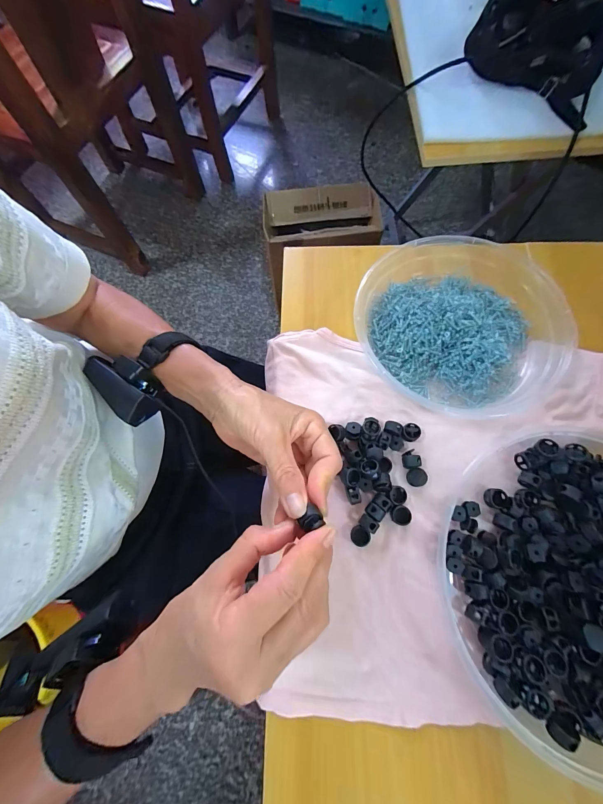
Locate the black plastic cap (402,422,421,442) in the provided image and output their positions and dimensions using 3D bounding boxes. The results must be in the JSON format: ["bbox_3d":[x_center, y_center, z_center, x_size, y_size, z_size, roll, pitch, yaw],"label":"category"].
[{"bbox_3d":[0.106,0.030,0.295,0.018,0.011,0.016,-35,75,-8],"label":"black plastic cap"}]

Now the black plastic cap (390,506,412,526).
[{"bbox_3d":[0.090,0.102,0.273,0.016,0.010,0.017,-1,73,2],"label":"black plastic cap"}]

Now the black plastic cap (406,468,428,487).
[{"bbox_3d":[0.108,0.071,0.283,0.017,0.011,0.016,-1,73,2],"label":"black plastic cap"}]

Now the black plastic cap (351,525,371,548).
[{"bbox_3d":[0.052,0.119,0.268,0.016,0.012,0.016,-1,73,2],"label":"black plastic cap"}]

